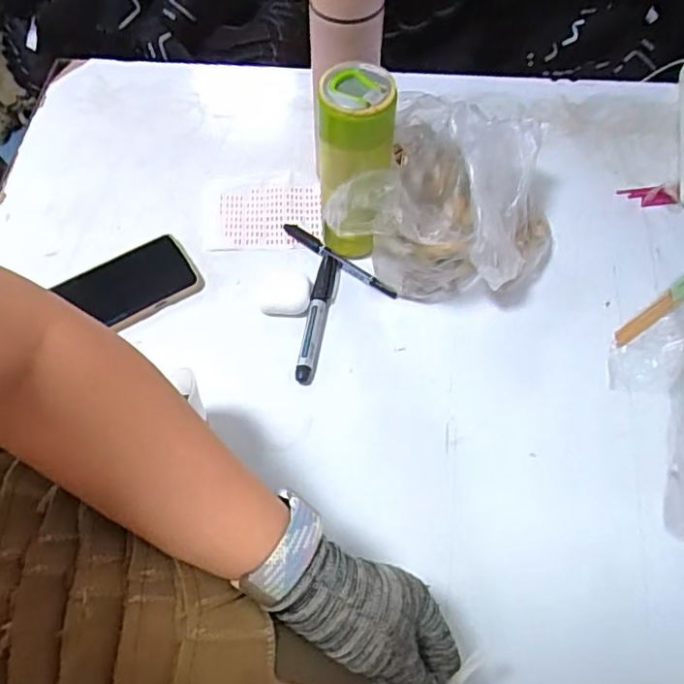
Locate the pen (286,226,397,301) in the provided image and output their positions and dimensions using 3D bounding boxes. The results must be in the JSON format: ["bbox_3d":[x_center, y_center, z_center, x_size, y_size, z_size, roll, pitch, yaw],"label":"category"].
[{"bbox_3d":[-0.004,-0.086,0.605,0.143,0.008,0.015,37,67,18],"label":"pen"}]

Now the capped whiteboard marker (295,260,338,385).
[{"bbox_3d":[-0.024,-0.026,0.570,0.019,0.018,0.142,9,61,4],"label":"capped whiteboard marker"}]

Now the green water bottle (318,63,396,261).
[{"bbox_3d":[0.011,-0.157,0.541,0.060,0.189,0.054,-1,61,-1],"label":"green water bottle"}]

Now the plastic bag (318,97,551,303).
[{"bbox_3d":[0.117,-0.149,0.572,0.199,0.133,0.235,16,62,8],"label":"plastic bag"}]

